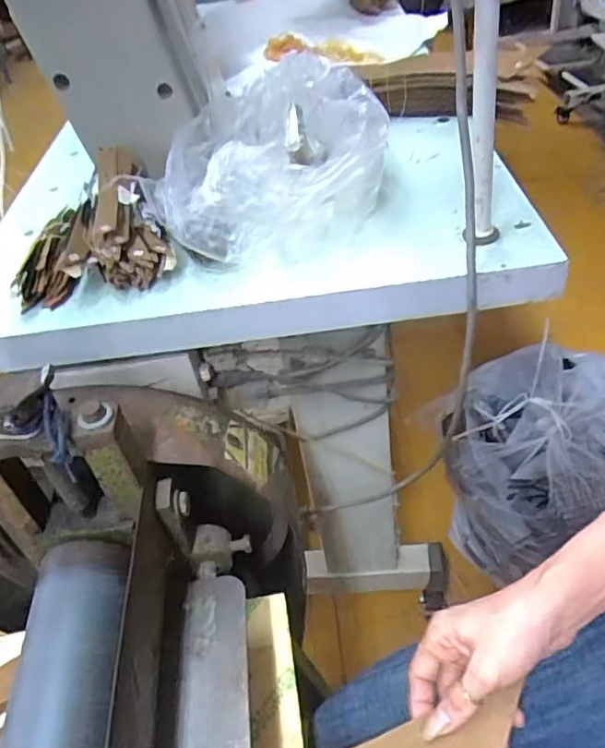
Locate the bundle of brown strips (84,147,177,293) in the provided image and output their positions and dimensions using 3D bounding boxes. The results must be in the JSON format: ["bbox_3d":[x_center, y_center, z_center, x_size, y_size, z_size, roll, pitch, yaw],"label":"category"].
[{"bbox_3d":[-0.161,-0.150,0.543,0.075,0.062,0.150,-10,59,-6],"label":"bundle of brown strips"}]

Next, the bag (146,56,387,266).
[{"bbox_3d":[-0.041,-0.209,0.581,0.215,0.098,0.264,-13,43,-4],"label":"bag"}]

